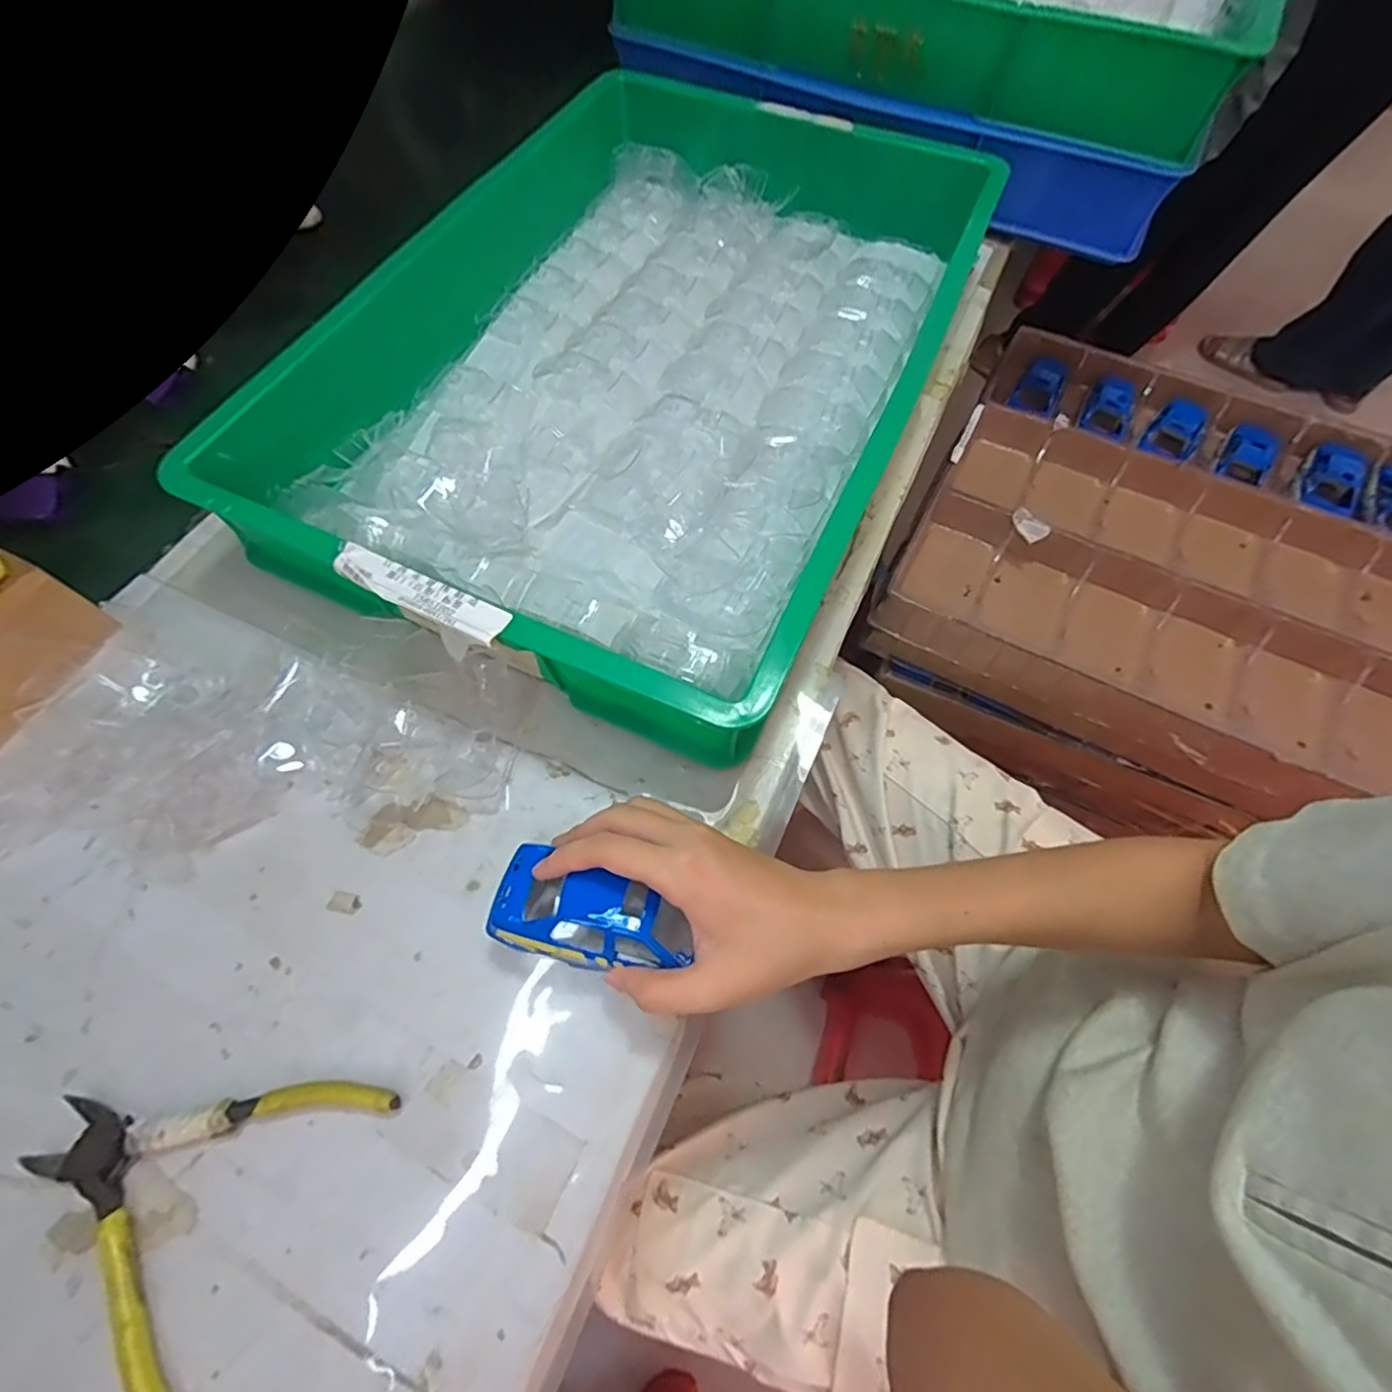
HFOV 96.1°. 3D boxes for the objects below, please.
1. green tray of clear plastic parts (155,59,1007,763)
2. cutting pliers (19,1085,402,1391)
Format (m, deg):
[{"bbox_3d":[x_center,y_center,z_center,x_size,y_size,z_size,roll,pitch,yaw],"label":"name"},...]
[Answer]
[{"bbox_3d":[-0.034,-0.262,0.454,0.382,0.079,0.553,23,68,10],"label":"green tray of clear plastic parts"},{"bbox_3d":[-0.223,0.216,0.265,0.135,0.011,0.128,18,67,8],"label":"cutting pliers"}]

